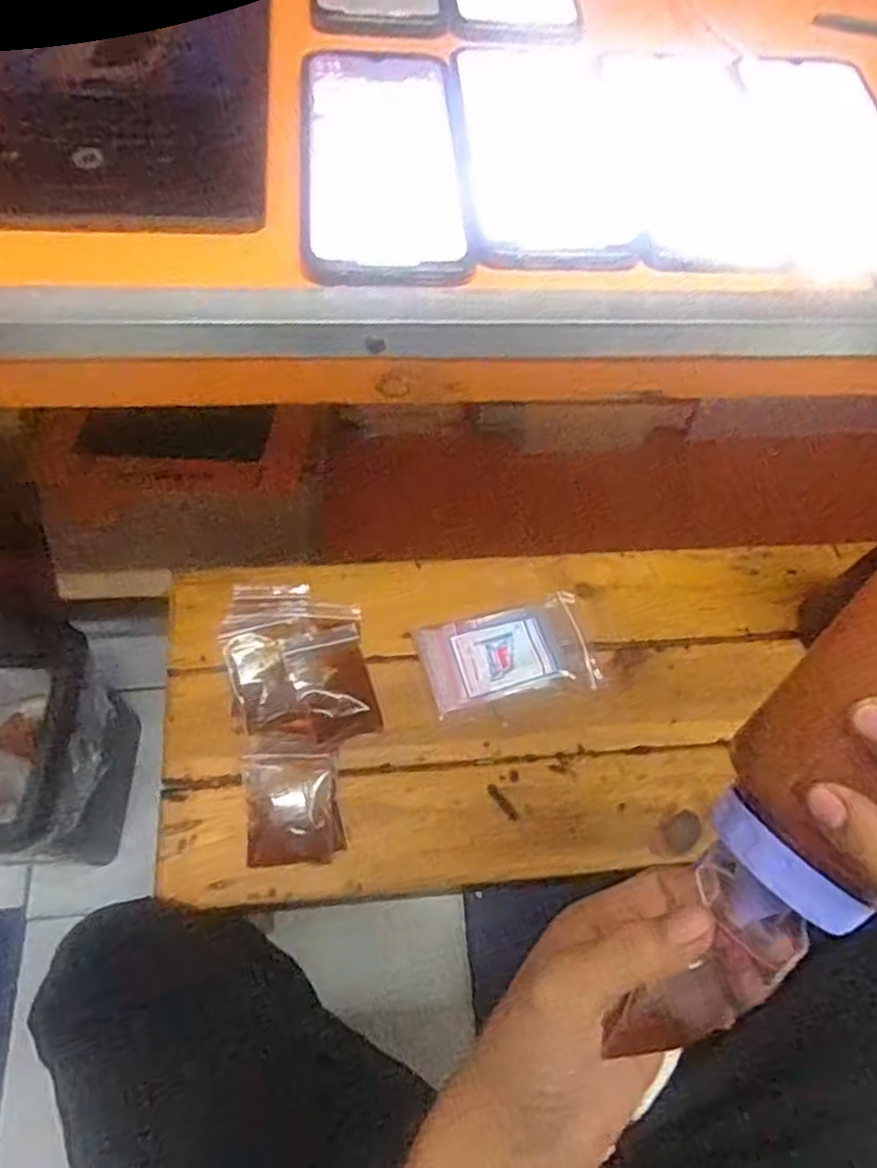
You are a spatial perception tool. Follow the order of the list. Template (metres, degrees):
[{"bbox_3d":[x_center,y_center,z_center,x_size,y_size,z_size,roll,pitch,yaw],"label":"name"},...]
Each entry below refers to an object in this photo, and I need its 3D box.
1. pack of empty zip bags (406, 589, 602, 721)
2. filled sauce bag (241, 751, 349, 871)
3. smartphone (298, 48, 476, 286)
[{"bbox_3d":[0.063,0.065,0.666,0.149,0.020,0.090,-15,64,-12],"label":"pack of empty zip bags"},{"bbox_3d":[-0.115,0.179,0.596,0.073,0.022,0.083,-6,63,-7],"label":"filled sauce bag"},{"bbox_3d":[-0.029,-0.215,0.375,0.078,0.011,0.172,-3,62,-6],"label":"smartphone"}]

